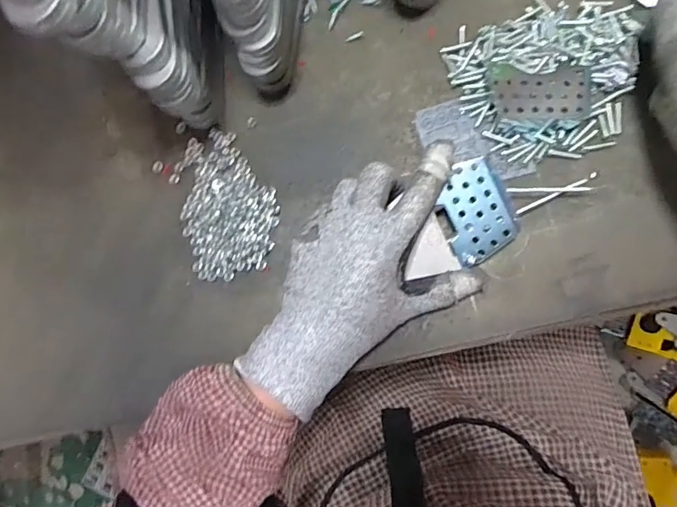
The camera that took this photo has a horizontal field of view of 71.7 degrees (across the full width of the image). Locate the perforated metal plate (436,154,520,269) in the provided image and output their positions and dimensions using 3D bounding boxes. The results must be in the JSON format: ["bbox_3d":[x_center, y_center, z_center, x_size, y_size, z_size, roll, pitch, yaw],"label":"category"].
[{"bbox_3d":[0.096,-0.029,0.322,0.044,0.009,0.067,-18,84,7],"label":"perforated metal plate"}]

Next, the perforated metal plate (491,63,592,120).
[{"bbox_3d":[0.143,-0.115,0.333,0.065,0.010,0.037,6,87,9],"label":"perforated metal plate"}]

